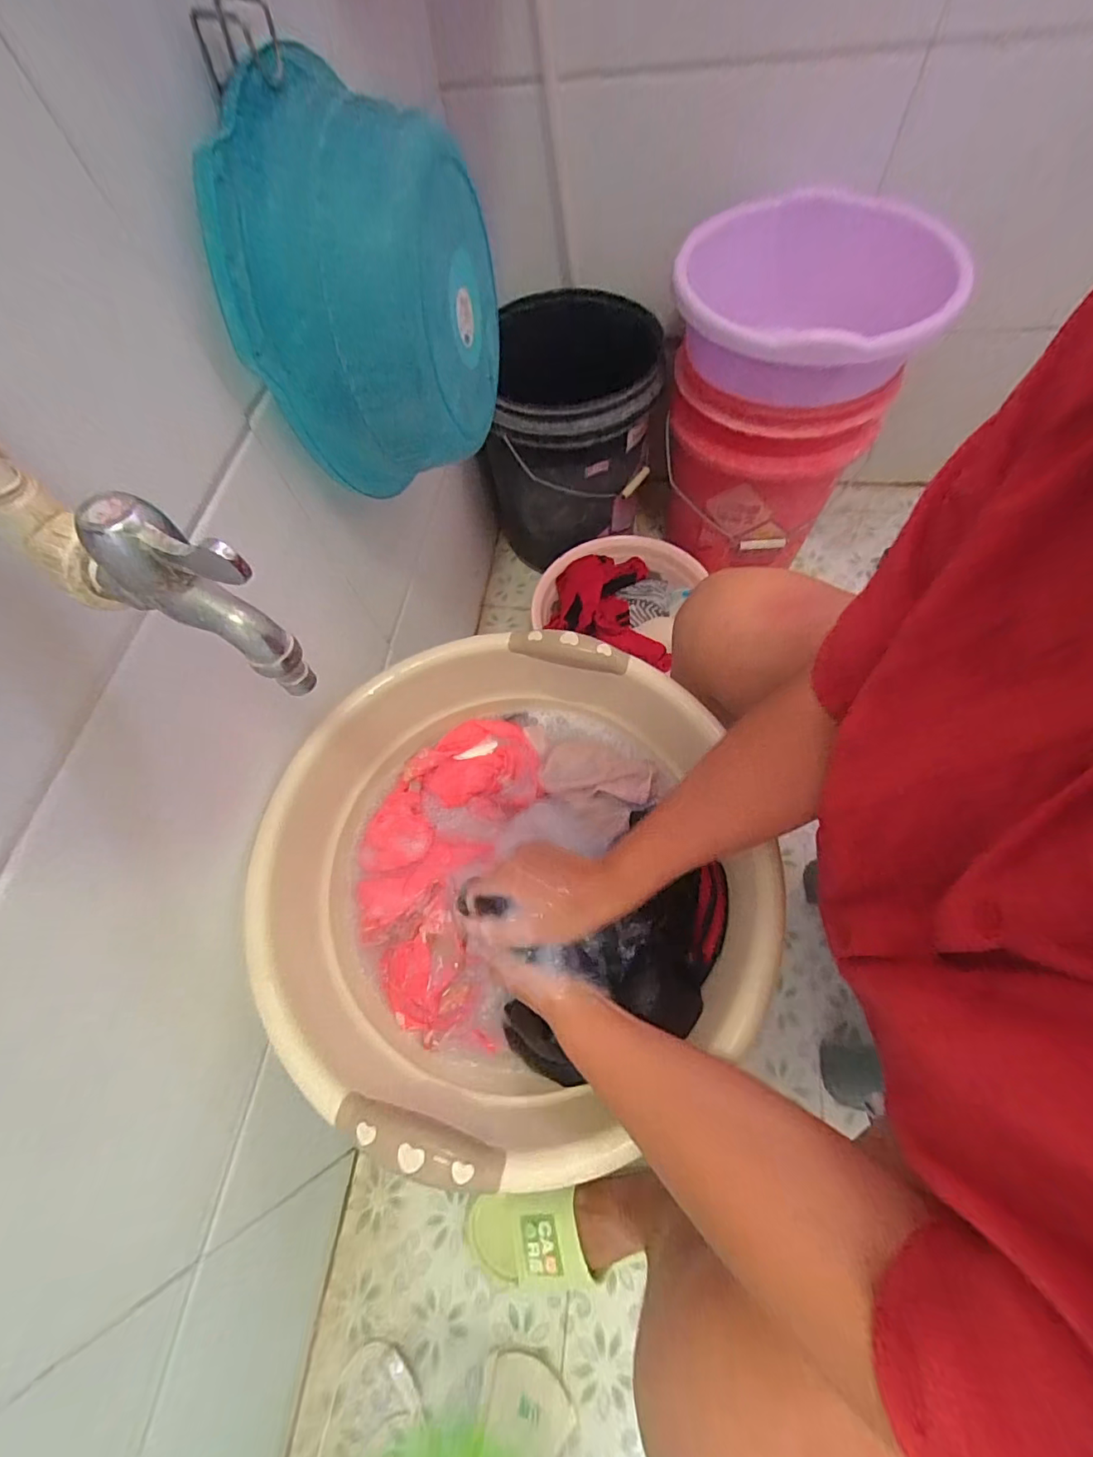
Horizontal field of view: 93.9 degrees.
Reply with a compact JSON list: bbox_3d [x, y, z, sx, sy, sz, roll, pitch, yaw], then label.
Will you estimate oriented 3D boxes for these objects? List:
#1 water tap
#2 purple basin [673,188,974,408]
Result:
[{"bbox_3d":[-0.136,-0.049,0.209,0.063,0.077,0.031,24,70,16],"label":"water tap"},{"bbox_3d":[0.347,-0.564,0.699,0.323,0.152,0.373,5,66,8],"label":"purple basin"}]

